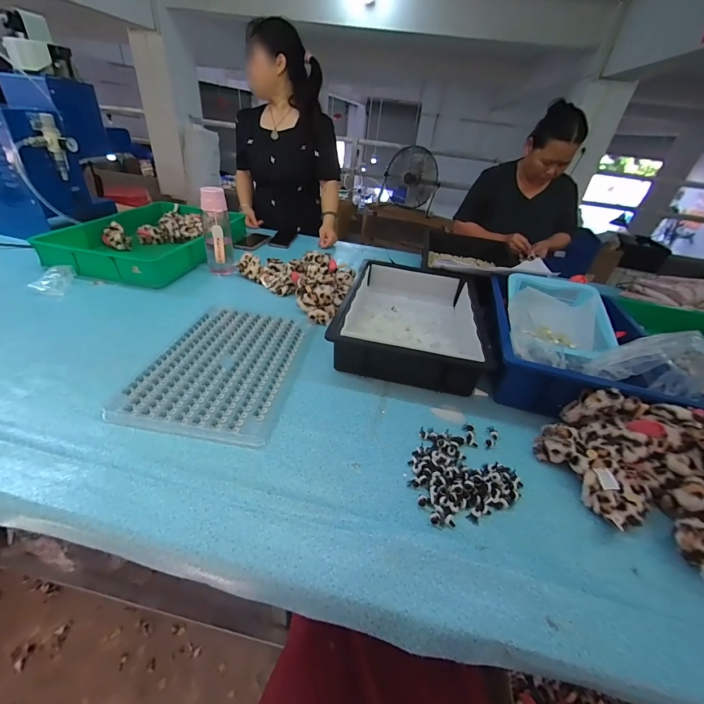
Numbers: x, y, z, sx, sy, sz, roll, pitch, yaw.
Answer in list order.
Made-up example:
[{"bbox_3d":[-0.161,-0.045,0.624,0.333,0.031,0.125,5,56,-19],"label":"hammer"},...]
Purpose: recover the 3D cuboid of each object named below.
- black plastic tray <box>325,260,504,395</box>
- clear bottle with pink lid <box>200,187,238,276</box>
[{"bbox_3d":[0.151,-0.091,0.788,0.312,0.099,0.456,12,37,7],"label":"black plastic tray"},{"bbox_3d":[-0.377,-0.335,0.927,0.076,0.216,0.070,-8,39,-20],"label":"clear bottle with pink lid"}]

